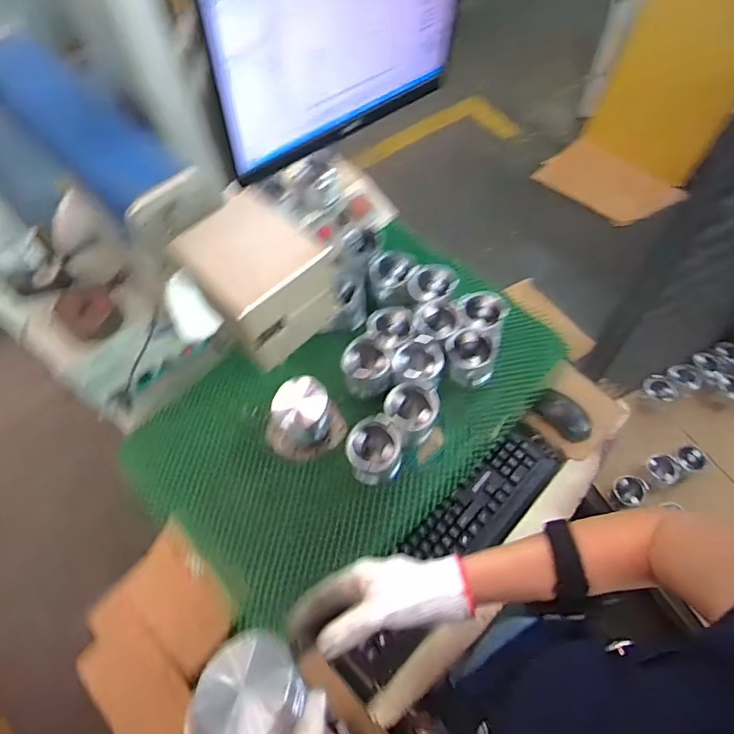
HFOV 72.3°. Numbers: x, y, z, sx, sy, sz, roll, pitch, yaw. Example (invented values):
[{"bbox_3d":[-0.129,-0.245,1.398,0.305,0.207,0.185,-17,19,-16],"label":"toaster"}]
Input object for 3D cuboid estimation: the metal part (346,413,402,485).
[{"bbox_3d":[0.011,0.123,0.743,0.079,0.079,0.078,-9,60,-3],"label":"metal part"}]

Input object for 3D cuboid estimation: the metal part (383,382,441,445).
[{"bbox_3d":[0.062,0.081,0.770,0.079,0.078,0.085,-1,60,1],"label":"metal part"}]

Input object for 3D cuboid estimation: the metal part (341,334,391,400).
[{"bbox_3d":[-0.001,0.003,0.824,0.076,0.086,0.073,-1,60,1],"label":"metal part"}]

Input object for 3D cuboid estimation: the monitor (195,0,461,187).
[{"bbox_3d":[-0.036,-0.468,0.711,0.431,0.284,0.059,-38,65,-18],"label":"monitor"}]

